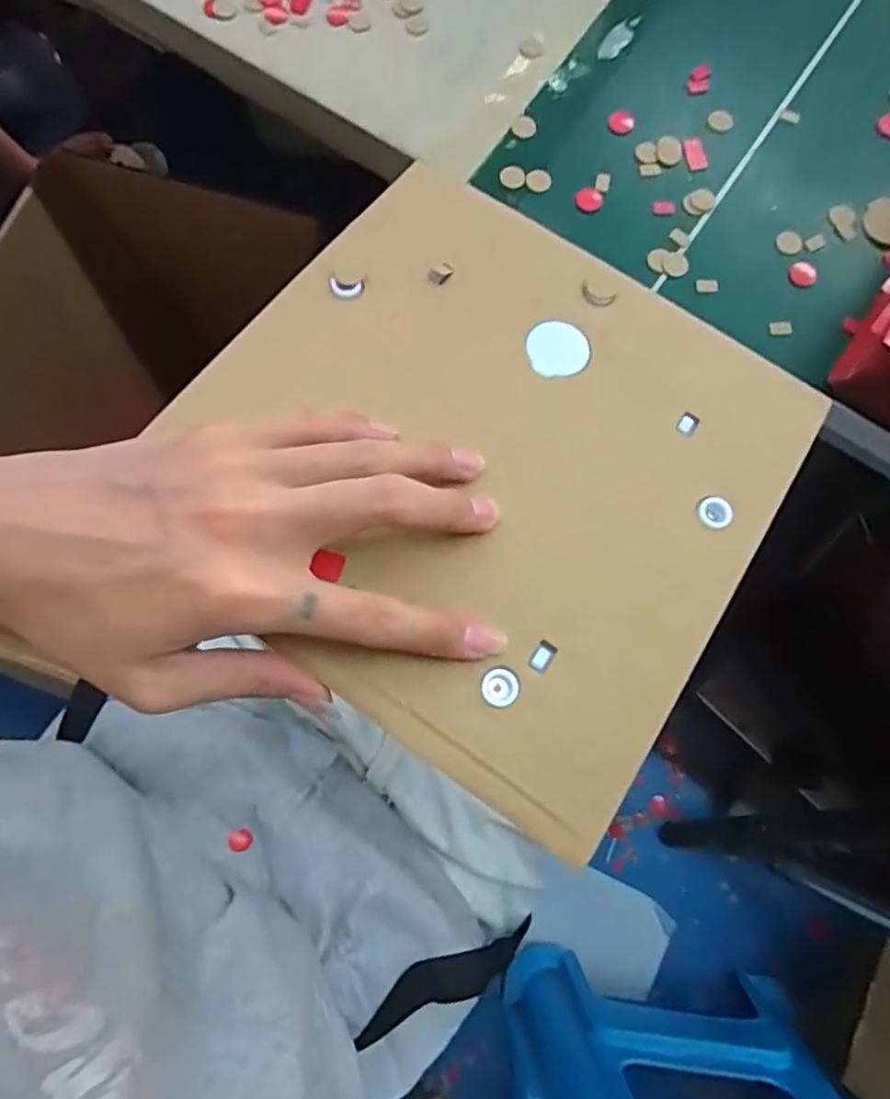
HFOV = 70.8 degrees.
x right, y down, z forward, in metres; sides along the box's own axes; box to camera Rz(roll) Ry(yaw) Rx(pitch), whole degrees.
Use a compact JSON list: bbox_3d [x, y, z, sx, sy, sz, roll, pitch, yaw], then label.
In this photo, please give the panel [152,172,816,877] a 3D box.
[{"bbox_3d":[0.017,-0.037,0.248,0.217,0.007,0.214,34,73,7],"label":"panel"}]

